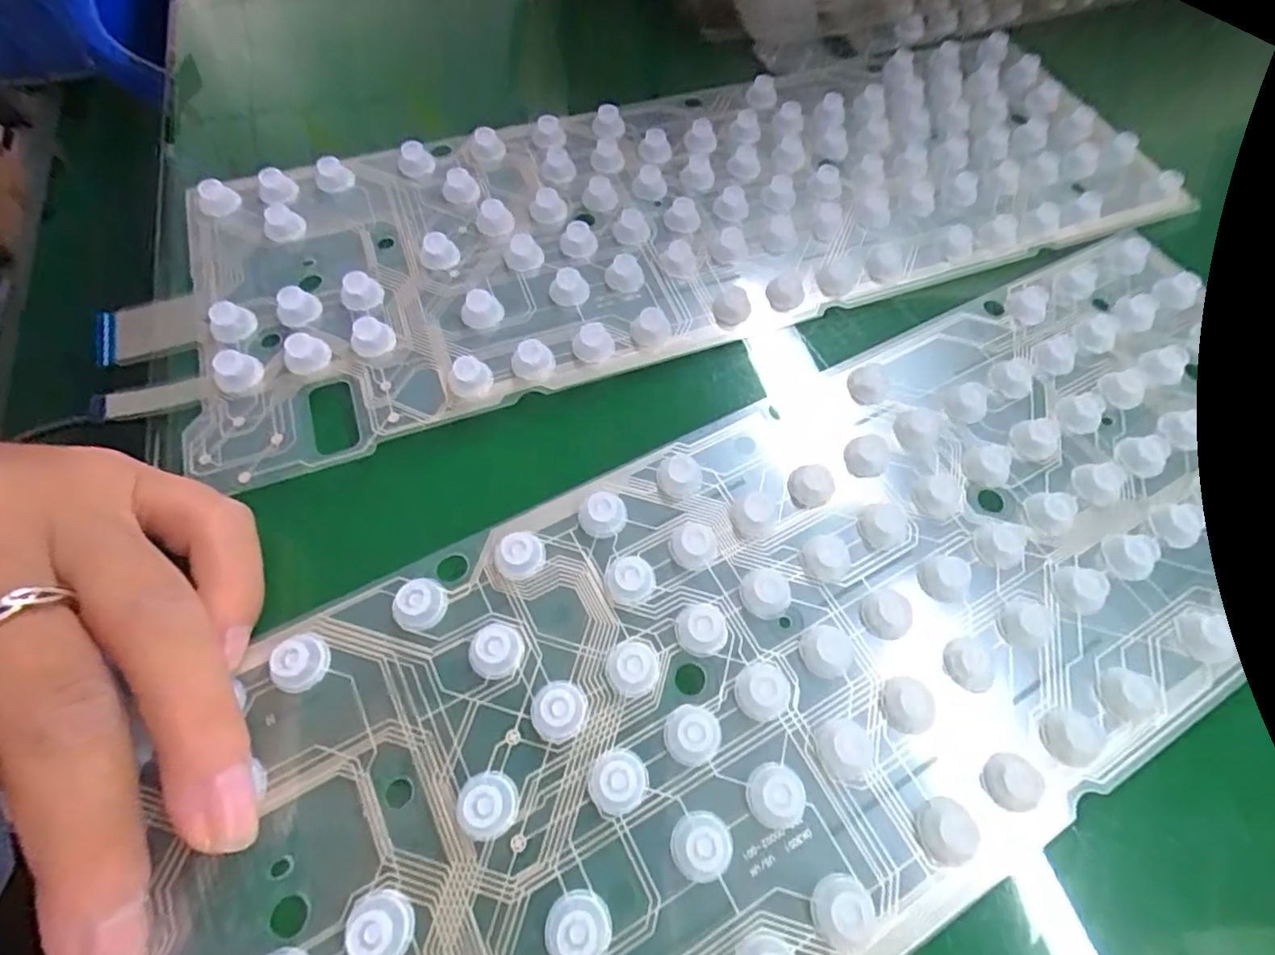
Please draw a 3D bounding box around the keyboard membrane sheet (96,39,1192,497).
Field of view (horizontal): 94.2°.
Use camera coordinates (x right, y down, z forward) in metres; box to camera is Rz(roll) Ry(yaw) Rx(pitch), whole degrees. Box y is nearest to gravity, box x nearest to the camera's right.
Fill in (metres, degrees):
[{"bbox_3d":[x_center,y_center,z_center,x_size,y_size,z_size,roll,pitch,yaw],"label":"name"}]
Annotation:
[{"bbox_3d":[0.012,-0.093,0.199,0.340,0.006,0.110,-18,65,-11],"label":"keyboard membrane sheet"}]

